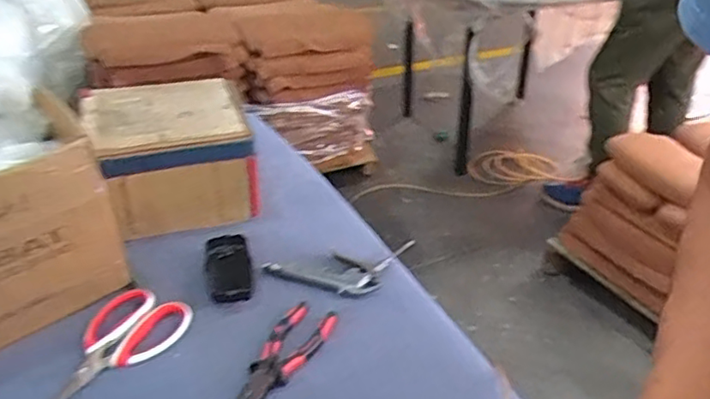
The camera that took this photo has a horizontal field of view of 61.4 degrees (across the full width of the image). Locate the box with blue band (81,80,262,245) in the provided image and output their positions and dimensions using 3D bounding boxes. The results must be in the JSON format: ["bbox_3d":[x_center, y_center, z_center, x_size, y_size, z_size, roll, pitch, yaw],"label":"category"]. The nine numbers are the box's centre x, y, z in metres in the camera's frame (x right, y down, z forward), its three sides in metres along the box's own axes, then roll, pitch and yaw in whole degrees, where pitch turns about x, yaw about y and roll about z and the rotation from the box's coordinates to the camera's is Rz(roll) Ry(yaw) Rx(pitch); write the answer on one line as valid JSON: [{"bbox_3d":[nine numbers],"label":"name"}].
[{"bbox_3d":[-0.259,-0.069,0.850,0.209,0.125,0.215,-12,33,-17],"label":"box with blue band"}]

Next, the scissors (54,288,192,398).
[{"bbox_3d":[-0.259,0.152,0.606,0.102,0.011,0.184,18,36,27],"label":"scissors"}]

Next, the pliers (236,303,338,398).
[{"bbox_3d":[-0.072,0.159,0.602,0.056,0.012,0.153,12,34,20],"label":"pliers"}]

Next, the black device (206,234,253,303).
[{"bbox_3d":[-0.152,0.081,0.716,0.051,0.022,0.113,-8,32,-11],"label":"black device"}]

